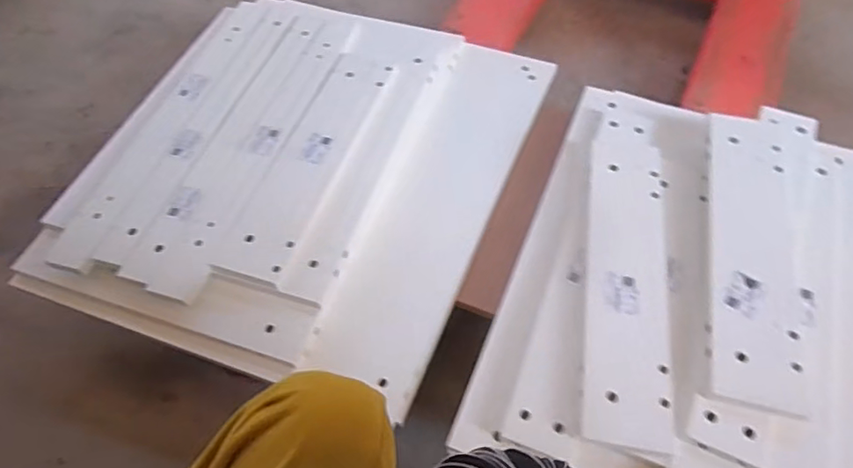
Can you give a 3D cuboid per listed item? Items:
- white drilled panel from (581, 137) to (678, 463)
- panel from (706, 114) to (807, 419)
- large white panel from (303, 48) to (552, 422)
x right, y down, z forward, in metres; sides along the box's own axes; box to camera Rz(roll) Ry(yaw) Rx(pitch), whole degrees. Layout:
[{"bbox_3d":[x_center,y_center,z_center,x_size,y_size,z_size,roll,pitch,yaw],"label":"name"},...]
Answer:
[{"bbox_3d":[0.266,0.051,0.723,0.104,0.016,0.457,6,58,11],"label":"white drilled panel"},{"bbox_3d":[0.434,0.012,0.720,0.115,0.023,0.444,10,59,12],"label":"panel"},{"bbox_3d":[0.028,-0.068,0.859,0.169,0.020,0.671,28,62,-4],"label":"large white panel"}]

